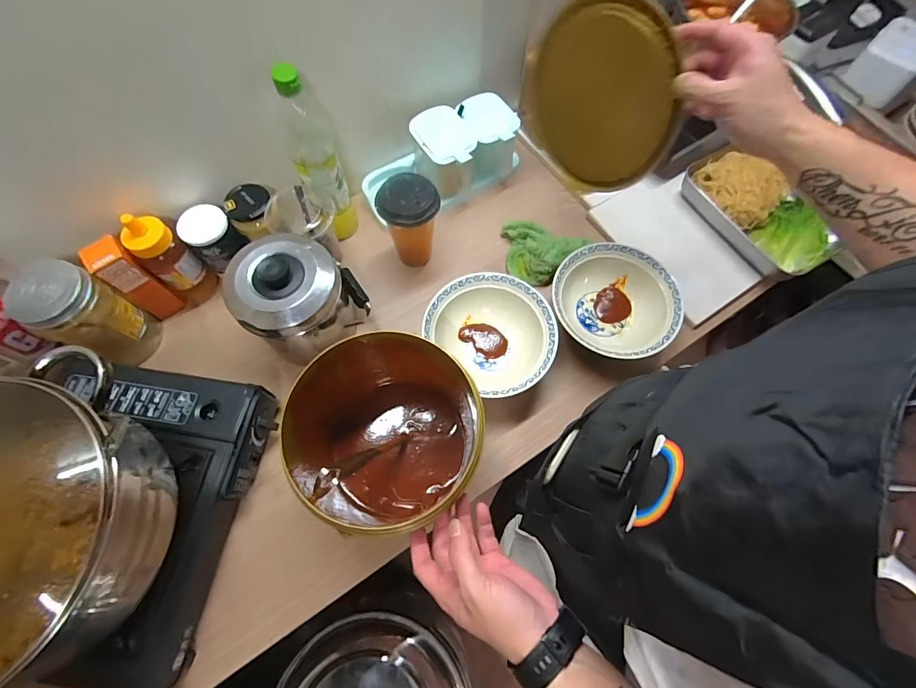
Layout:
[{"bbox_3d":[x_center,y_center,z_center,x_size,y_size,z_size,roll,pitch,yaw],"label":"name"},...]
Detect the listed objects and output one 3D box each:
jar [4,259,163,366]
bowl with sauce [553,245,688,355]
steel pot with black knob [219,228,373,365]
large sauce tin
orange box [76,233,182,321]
[{"bbox_3d":[-0.517,-0.041,0.576,0.100,0.164,0.090,29,70,13],"label":"jar"},{"bbox_3d":[0.230,-0.055,0.624,0.179,0.067,0.176,0,66,1],"label":"bowl with sauce"},{"bbox_3d":[-0.216,-0.067,0.572,0.150,0.154,0.138,0,66,1],"label":"steel pot with black knob"},{"bbox_3d":[-0.085,0.109,0.485,0.173,0.174,0.189,0,66,1],"label":"large sauce tin"},{"bbox_3d":[-0.460,-0.090,0.593,0.033,0.147,0.048,42,73,17],"label":"orange box"}]

